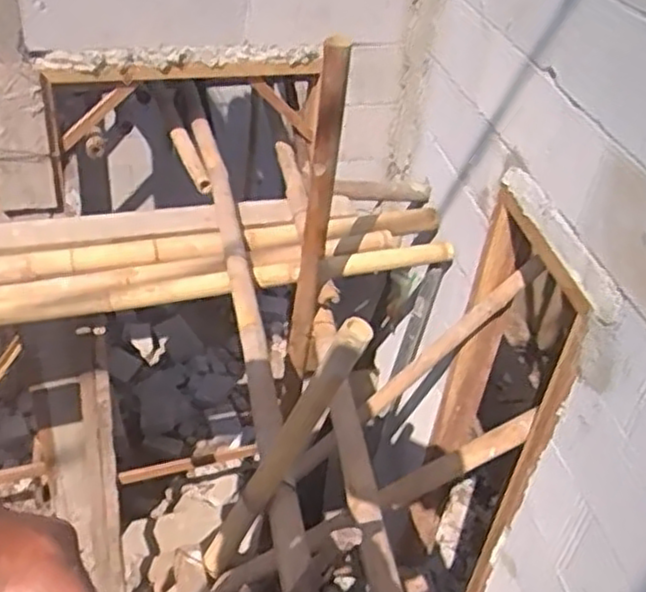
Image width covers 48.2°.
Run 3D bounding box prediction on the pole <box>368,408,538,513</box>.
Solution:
[{"bbox_3d":[0.294,0.382,1.635,0.062,0.432,0.054,42,25,-28],"label":"pole"}]

